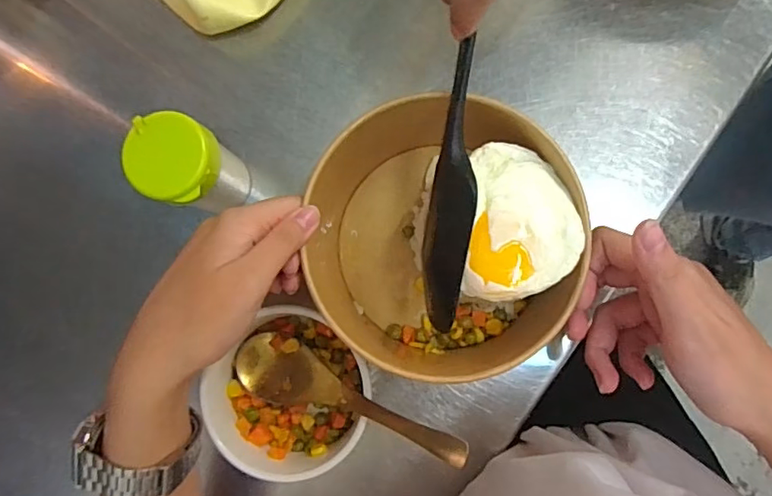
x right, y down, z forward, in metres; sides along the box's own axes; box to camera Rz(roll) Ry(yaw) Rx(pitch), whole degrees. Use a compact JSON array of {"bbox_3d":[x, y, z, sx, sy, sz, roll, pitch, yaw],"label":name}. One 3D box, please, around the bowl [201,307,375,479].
[{"bbox_3d":[-0.058,0.089,0.326,0.089,0.042,0.089,0,86,7],"label":"bowl"}]

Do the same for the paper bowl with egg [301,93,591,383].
[{"bbox_3d":[0.033,-0.002,0.306,0.148,0.082,0.144,0,86,7],"label":"paper bowl with egg"}]

